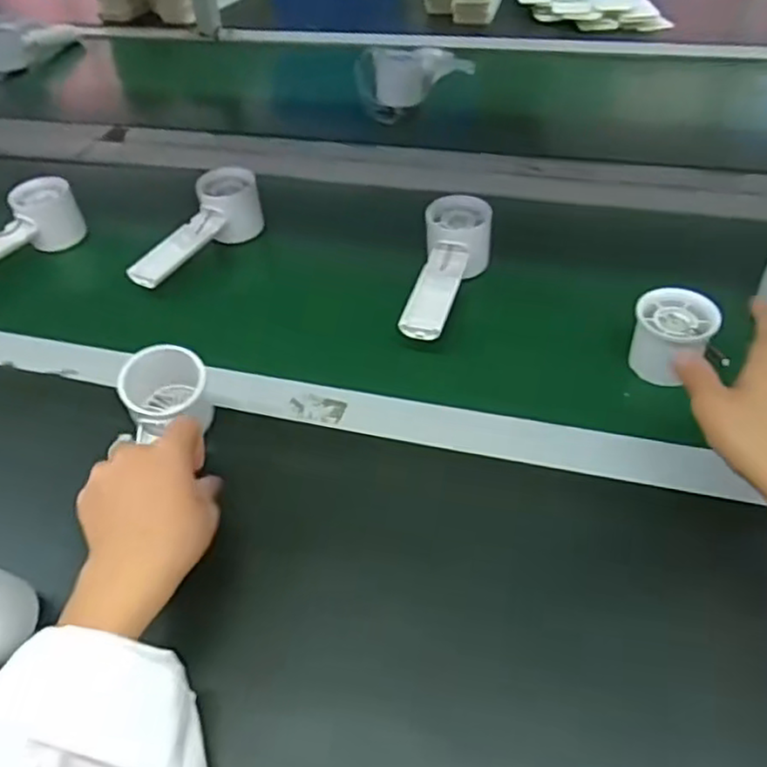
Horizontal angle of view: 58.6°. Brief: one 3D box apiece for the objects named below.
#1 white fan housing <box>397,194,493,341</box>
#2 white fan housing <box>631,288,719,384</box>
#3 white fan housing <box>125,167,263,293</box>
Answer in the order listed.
[{"bbox_3d":[0.058,-0.090,0.588,0.056,0.060,0.160,7,50,13],"label":"white fan housing"},{"bbox_3d":[0.217,-0.034,0.516,0.054,0.049,0.050,21,54,23],"label":"white fan housing"},{"bbox_3d":[-0.181,-0.137,0.652,0.049,0.072,0.160,26,57,26],"label":"white fan housing"}]

